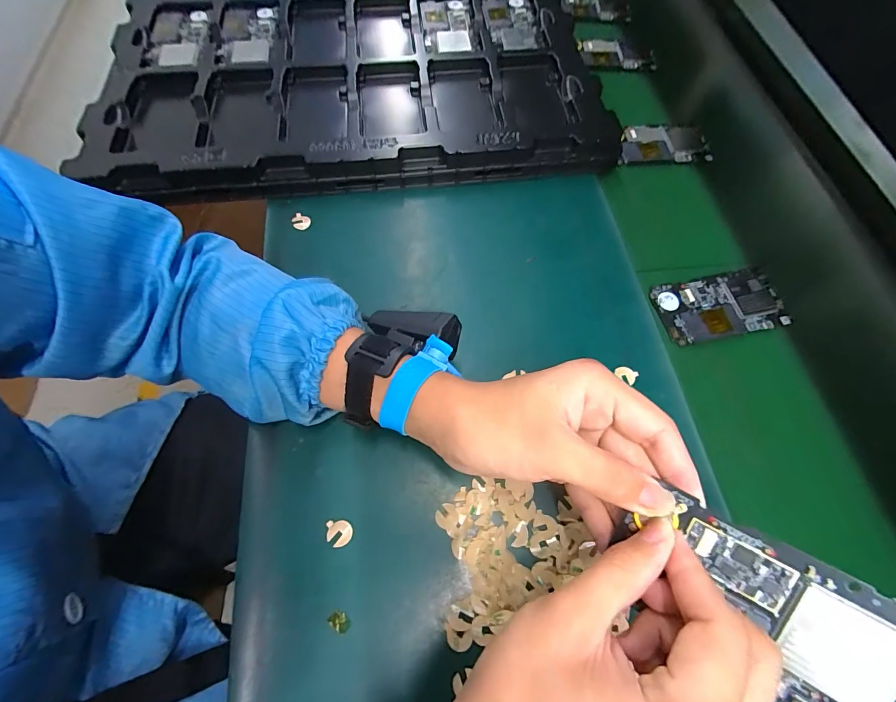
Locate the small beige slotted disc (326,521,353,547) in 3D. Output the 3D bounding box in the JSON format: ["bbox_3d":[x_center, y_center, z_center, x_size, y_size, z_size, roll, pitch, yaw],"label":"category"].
[{"bbox_3d":[-0.078,0.131,0.282,0.017,0.004,0.017,4,63,-8],"label":"small beige slotted disc"}]

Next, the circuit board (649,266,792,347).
[{"bbox_3d":[0.269,-0.045,0.386,0.123,0.004,0.066,-10,67,-9],"label":"circuit board"}]

